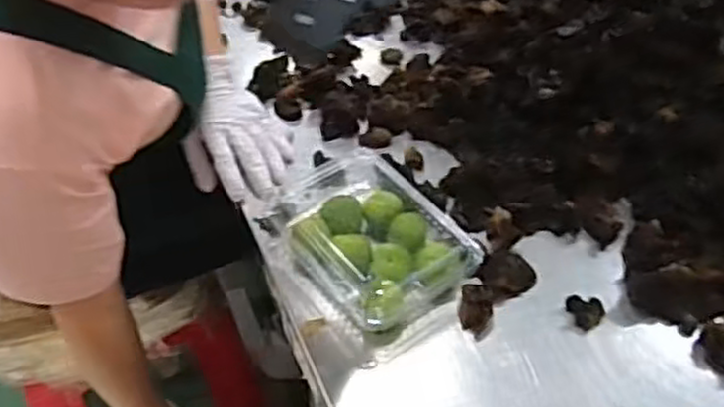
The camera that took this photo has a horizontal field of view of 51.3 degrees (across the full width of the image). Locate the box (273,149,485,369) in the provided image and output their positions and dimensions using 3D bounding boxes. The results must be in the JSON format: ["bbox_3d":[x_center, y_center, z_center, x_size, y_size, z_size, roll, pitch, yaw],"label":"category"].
[{"bbox_3d":[0.001,0.033,0.708,0.138,0.064,0.205,-29,54,-25],"label":"box"}]

